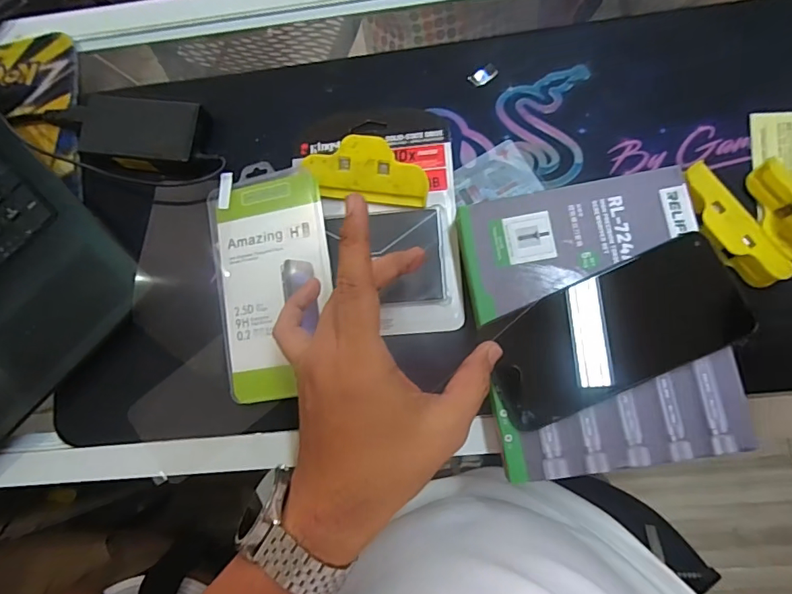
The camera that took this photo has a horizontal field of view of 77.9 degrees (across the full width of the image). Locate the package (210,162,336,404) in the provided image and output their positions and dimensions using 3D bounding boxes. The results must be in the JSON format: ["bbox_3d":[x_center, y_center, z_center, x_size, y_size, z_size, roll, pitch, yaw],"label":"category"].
[{"bbox_3d":[-0.090,-0.014,0.365,0.087,0.014,0.172,-9,81,4],"label":"package"}]

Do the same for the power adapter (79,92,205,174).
[{"bbox_3d":[-0.203,-0.128,0.386,0.094,0.021,0.055,7,83,7],"label":"power adapter"}]

